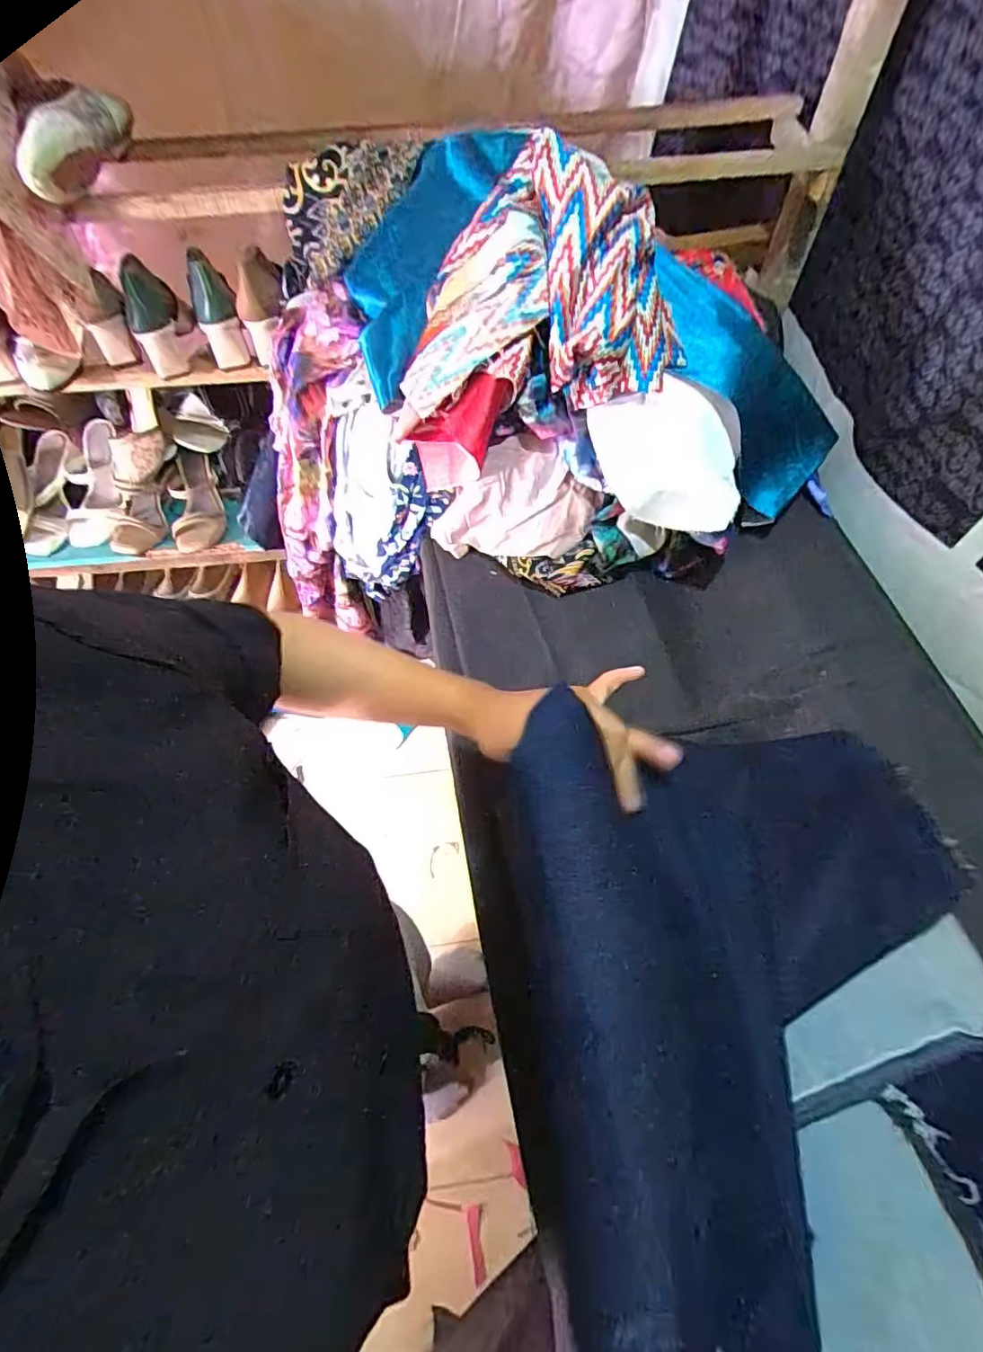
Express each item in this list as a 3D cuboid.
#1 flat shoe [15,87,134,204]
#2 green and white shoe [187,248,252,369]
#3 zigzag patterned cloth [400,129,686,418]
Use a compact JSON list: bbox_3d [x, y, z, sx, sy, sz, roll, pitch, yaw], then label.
[{"bbox_3d":[-0.504,-0.662,0.687,0.062,0.068,0.216,-4,60,-2],"label":"flat shoe"},{"bbox_3d":[-0.411,-0.541,0.825,0.069,0.095,0.149,-16,100,-8],"label":"green and white shoe"},{"bbox_3d":[0.039,-0.383,0.537,0.259,0.060,0.243,-3,90,7],"label":"zigzag patterned cloth"}]

